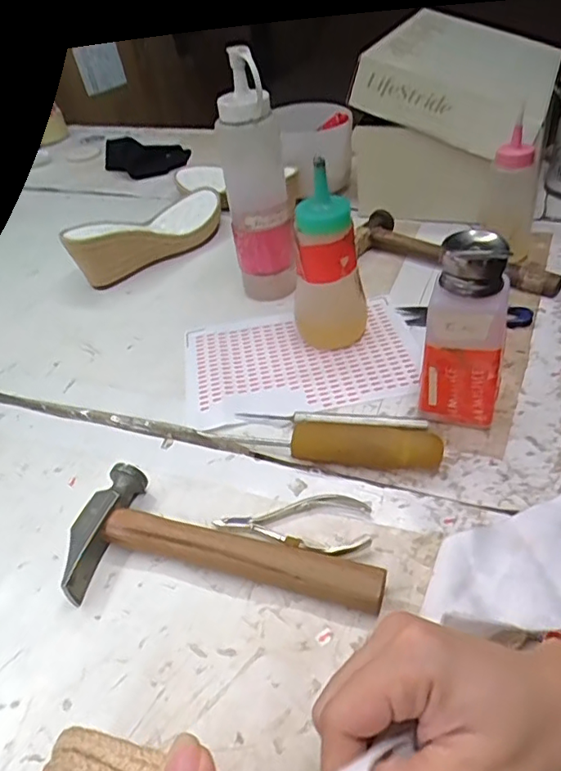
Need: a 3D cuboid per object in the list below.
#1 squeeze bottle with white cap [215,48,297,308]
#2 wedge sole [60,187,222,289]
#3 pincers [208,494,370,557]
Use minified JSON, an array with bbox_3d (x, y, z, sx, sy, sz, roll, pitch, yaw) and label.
[{"bbox_3d":[-0.022,-0.178,0.525,0.055,0.224,0.044,-9,40,-2],"label":"squeeze bottle with white cap"},{"bbox_3d":[-0.147,-0.188,0.674,0.088,0.067,0.224,15,45,24],"label":"wedge sole"},{"bbox_3d":[0.008,0.088,0.372,0.099,0.010,0.049,4,41,14],"label":"pincers"}]

